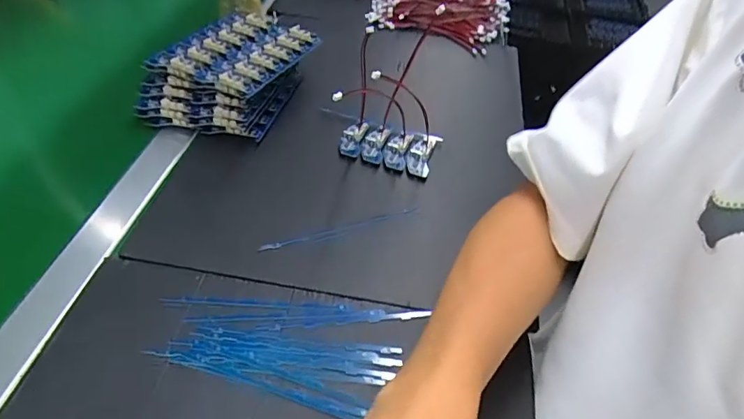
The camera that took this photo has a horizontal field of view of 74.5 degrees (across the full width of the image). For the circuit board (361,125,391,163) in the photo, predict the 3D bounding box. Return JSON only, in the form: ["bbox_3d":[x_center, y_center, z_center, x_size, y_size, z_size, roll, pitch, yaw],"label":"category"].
[{"bbox_3d":[0.003,-0.075,0.544,0.027,0.015,0.058,12,46,7],"label":"circuit board"}]

